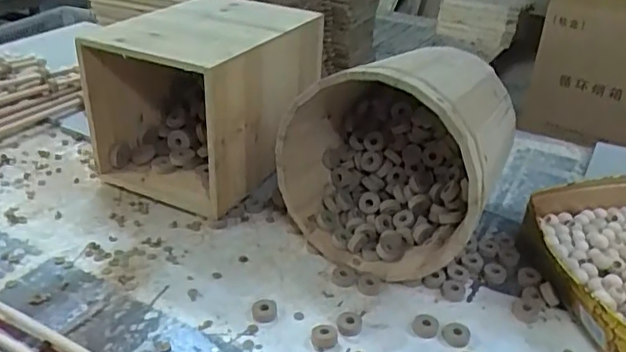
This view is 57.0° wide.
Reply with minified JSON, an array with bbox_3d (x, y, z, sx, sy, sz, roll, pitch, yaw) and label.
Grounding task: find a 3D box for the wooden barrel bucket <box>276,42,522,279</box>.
[{"bbox_3d":[0.103,-0.028,0.667,0.220,0.224,0.208,16,33,24],"label":"wooden barrel bucket"}]

